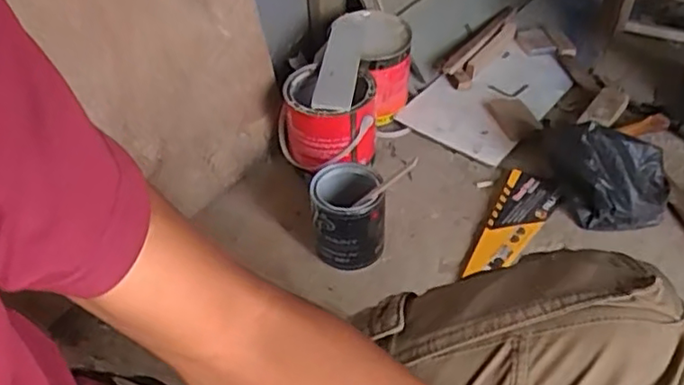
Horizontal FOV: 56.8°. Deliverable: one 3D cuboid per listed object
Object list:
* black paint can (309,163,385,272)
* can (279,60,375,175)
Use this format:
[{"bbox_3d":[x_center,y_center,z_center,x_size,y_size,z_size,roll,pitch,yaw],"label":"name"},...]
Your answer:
[{"bbox_3d":[0.012,0.037,0.956,0.102,0.129,0.112,-1,44,1],"label":"black paint can"},{"bbox_3d":[-0.021,-0.129,1.075,0.167,0.125,0.151,12,46,15],"label":"can"}]

